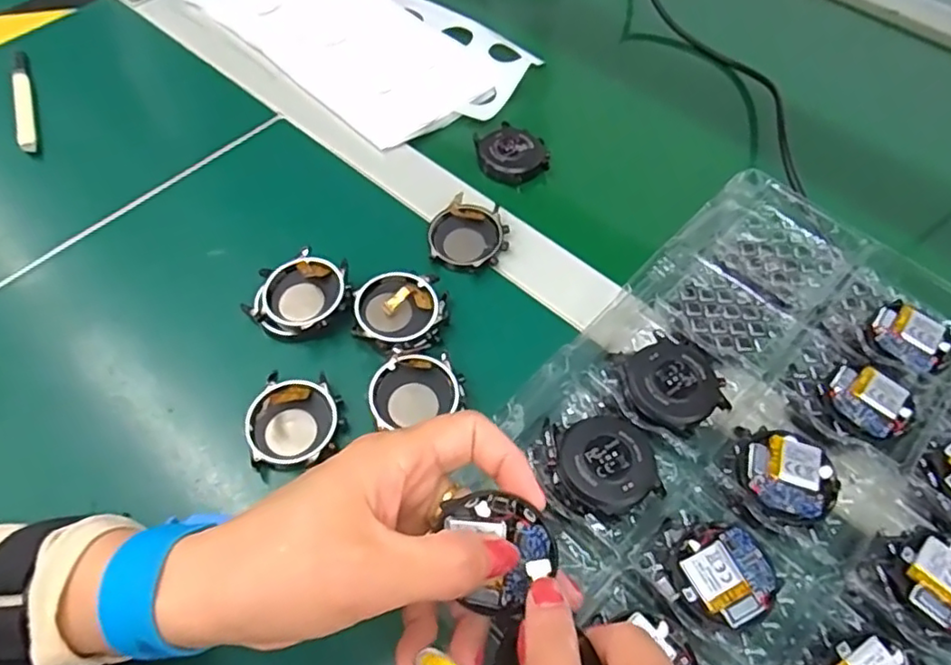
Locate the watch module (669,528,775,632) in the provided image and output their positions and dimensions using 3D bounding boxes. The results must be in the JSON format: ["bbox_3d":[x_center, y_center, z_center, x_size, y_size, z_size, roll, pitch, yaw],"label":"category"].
[{"bbox_3d":[0.106,0.105,0.270,0.041,0.009,0.038,-22,60,-14],"label":"watch module"}]

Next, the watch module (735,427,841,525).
[{"bbox_3d":[0.145,0.067,0.295,0.042,0.009,0.044,8,57,4],"label":"watch module"}]

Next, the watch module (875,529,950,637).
[{"bbox_3d":[0.200,0.107,0.271,0.049,0.006,0.038,20,59,12],"label":"watch module"}]

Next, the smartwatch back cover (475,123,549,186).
[{"bbox_3d":[0.025,-0.122,0.433,0.043,0.014,0.044,-24,61,-15],"label":"smartwatch back cover"}]

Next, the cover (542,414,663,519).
[{"bbox_3d":[0.059,0.061,0.293,0.043,0.014,0.046,-15,59,-10],"label":"cover"}]

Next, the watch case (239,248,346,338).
[{"bbox_3d":[-0.097,-0.022,0.349,0.052,0.014,0.045,10,58,6],"label":"watch case"}]

